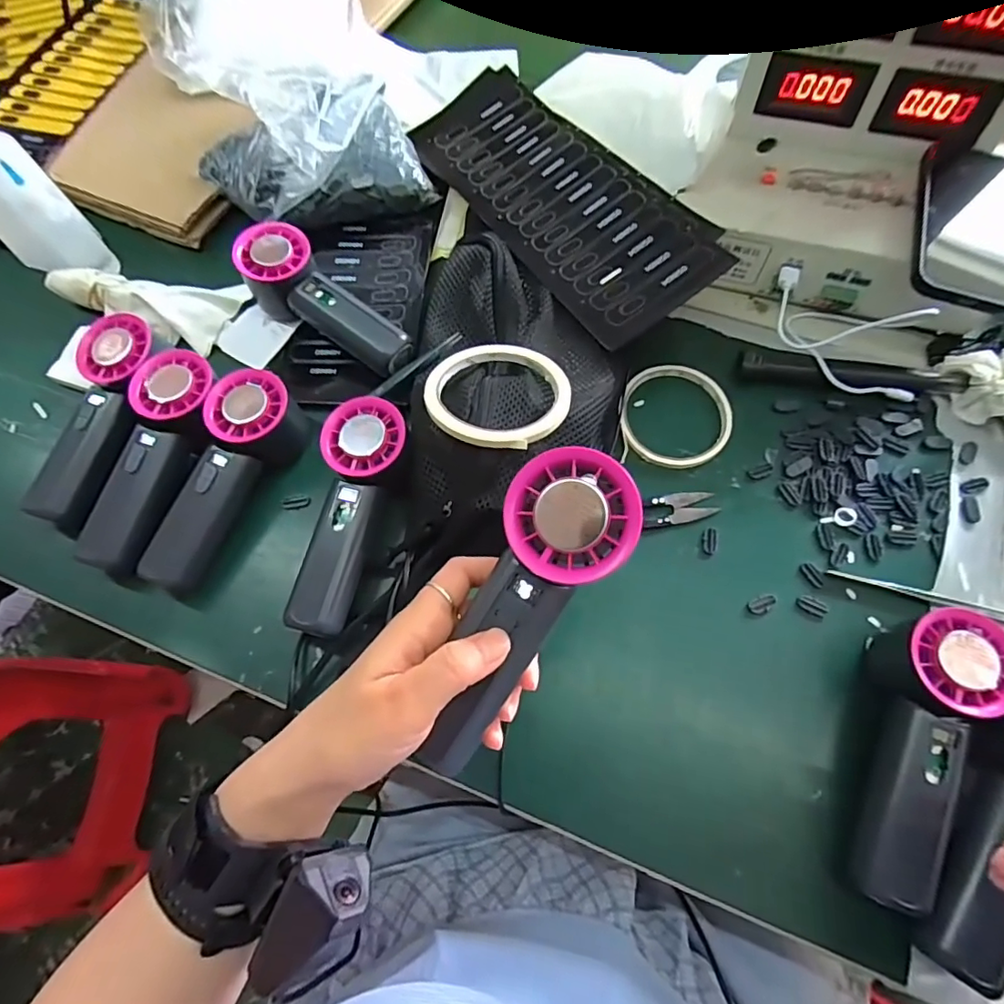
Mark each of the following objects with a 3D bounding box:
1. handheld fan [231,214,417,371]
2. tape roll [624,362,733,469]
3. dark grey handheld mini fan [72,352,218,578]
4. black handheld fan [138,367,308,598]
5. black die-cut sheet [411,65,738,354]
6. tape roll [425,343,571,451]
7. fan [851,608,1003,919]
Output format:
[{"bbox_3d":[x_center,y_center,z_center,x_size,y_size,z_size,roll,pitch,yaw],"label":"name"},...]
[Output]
[{"bbox_3d":[-0.141,-0.153,0.435,0.160,0.054,0.058,42,77,18],"label":"handheld fan"},{"bbox_3d":[0.134,-0.069,0.421,0.082,0.008,0.090,-1,66,1],"label":"tape roll"},{"bbox_3d":[-0.243,-0.028,0.392,0.063,0.051,0.158,9,67,5],"label":"dark grey handheld mini fan"},{"bbox_3d":[-0.200,-0.015,0.389,0.057,0.052,0.160,25,72,13],"label":"black handheld fan"},{"bbox_3d":[0.040,-0.259,0.461,0.128,0.007,0.309,-38,68,-3],"label":"black die-cut sheet"},{"bbox_3d":[-0.003,-0.071,0.365,0.095,0.008,0.086,26,63,16],"label":"tape roll"},{"bbox_3d":[0.239,0.142,0.308,0.059,0.055,0.157,15,70,10],"label":"fan"}]

